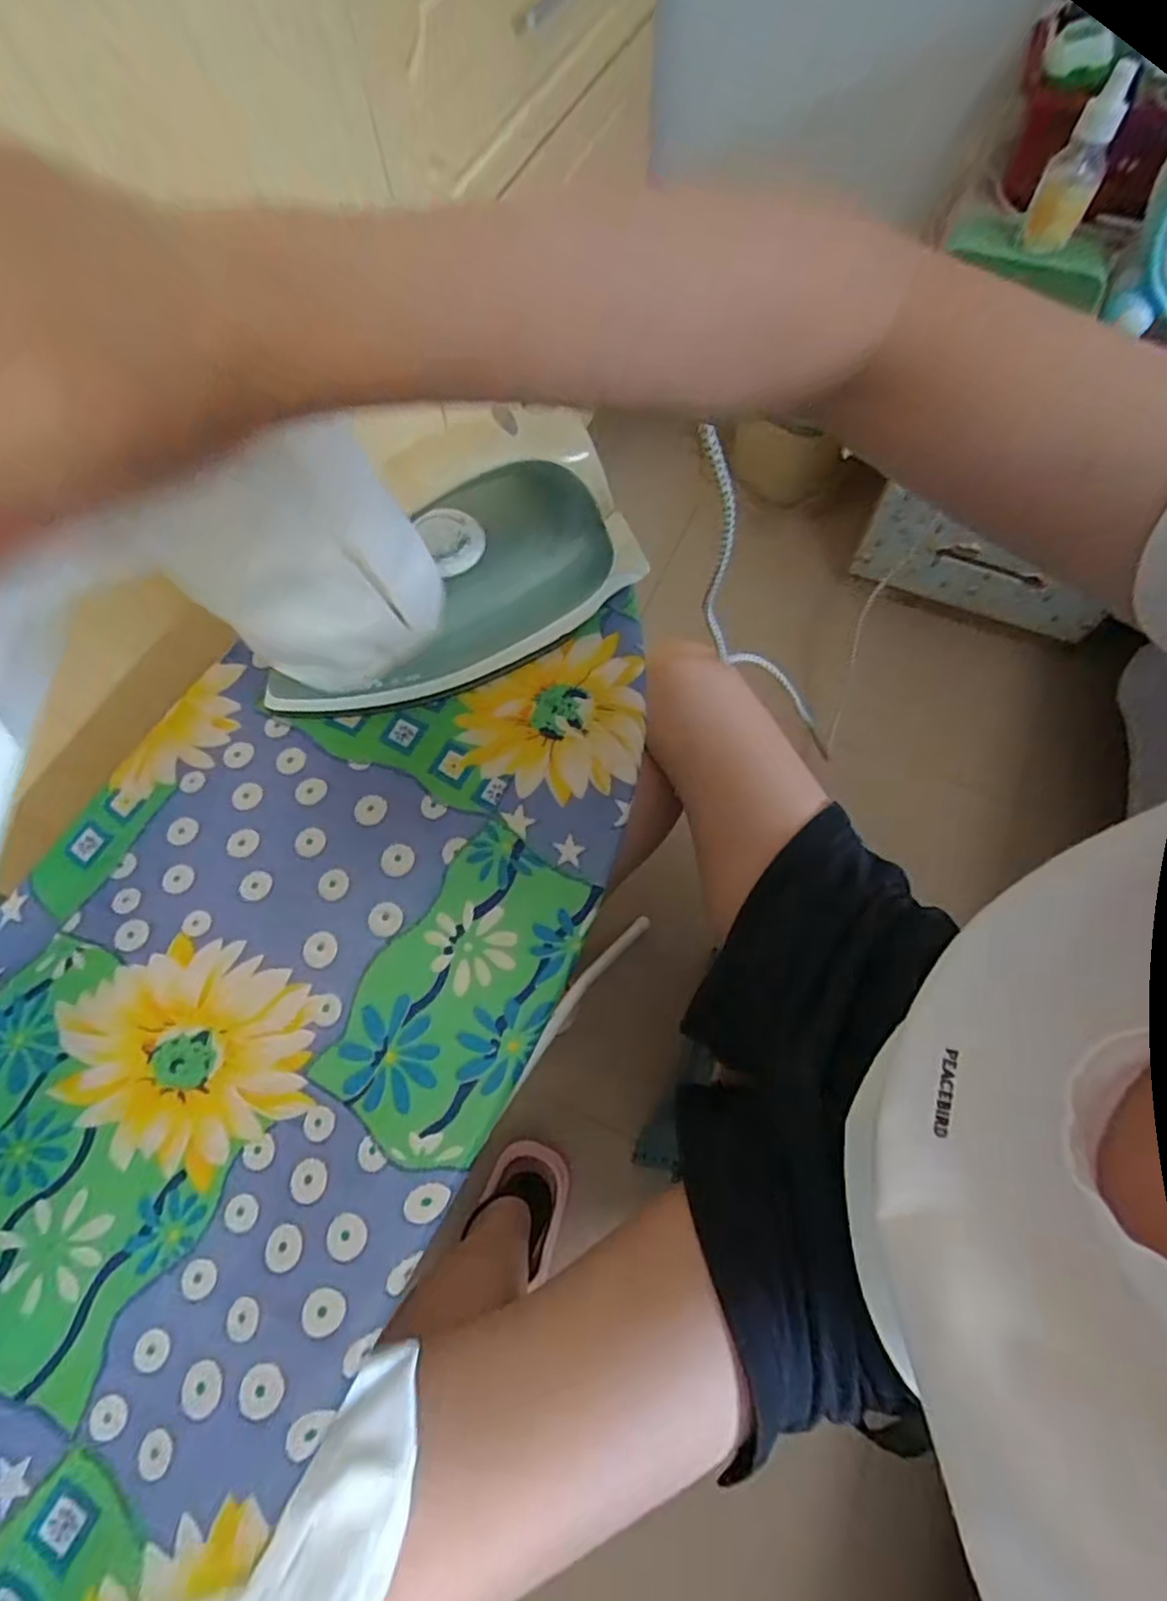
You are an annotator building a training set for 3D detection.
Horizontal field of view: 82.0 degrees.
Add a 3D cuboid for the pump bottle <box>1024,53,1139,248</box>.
[{"bbox_3d":[0.420,-0.537,0.569,0.042,0.117,0.041,35,74,14],"label":"pump bottle"}]

